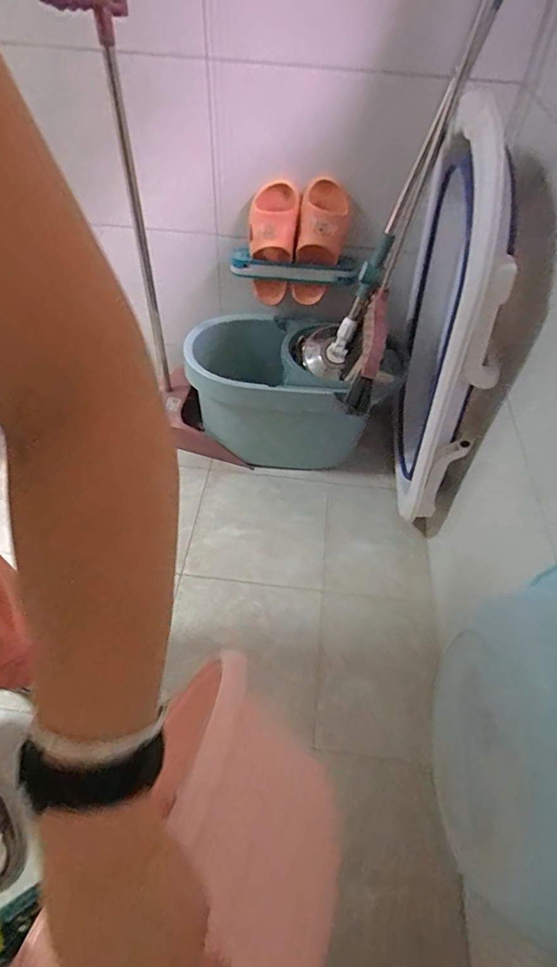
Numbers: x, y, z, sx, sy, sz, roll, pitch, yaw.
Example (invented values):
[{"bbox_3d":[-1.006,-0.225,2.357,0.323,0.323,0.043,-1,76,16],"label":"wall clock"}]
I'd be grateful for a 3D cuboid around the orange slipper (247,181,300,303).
[{"bbox_3d":[-0.012,-0.508,1.061,0.104,0.232,0.062,17,51,12],"label":"orange slipper"}]

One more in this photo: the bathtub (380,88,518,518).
[{"bbox_3d":[0.292,-0.286,0.944,0.140,0.698,0.461,9,50,5],"label":"bathtub"}]

